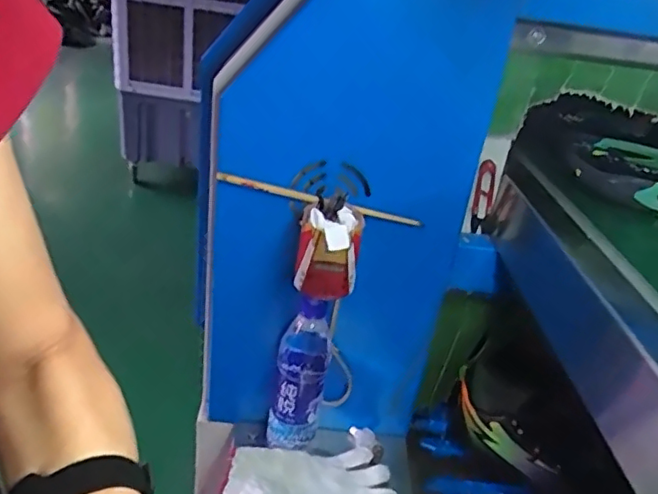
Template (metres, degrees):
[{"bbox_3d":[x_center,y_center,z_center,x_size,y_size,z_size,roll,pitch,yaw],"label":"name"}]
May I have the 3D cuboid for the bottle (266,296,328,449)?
[{"bbox_3d":[-0.037,0.146,0.712,0.062,0.200,0.053,8,27,0],"label":"bottle"}]

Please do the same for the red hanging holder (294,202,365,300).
[{"bbox_3d":[-0.001,0.006,0.622,0.064,0.087,0.070,10,27,5],"label":"red hanging holder"}]

